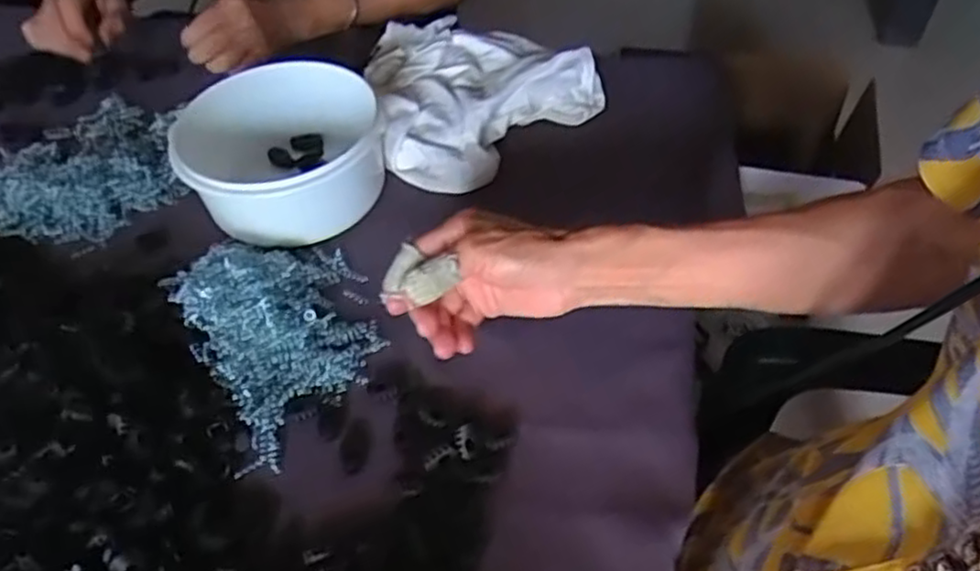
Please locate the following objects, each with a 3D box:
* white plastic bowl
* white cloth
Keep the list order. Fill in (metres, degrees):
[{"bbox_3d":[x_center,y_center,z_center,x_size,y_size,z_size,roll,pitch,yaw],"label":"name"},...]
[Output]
[{"bbox_3d":[-0.163,-0.101,0.587,0.150,0.084,0.145,-2,50,2],"label":"white plastic bowl"},{"bbox_3d":[-0.007,-0.192,0.674,0.204,0.042,0.233,-12,50,-6],"label":"white cloth"}]

